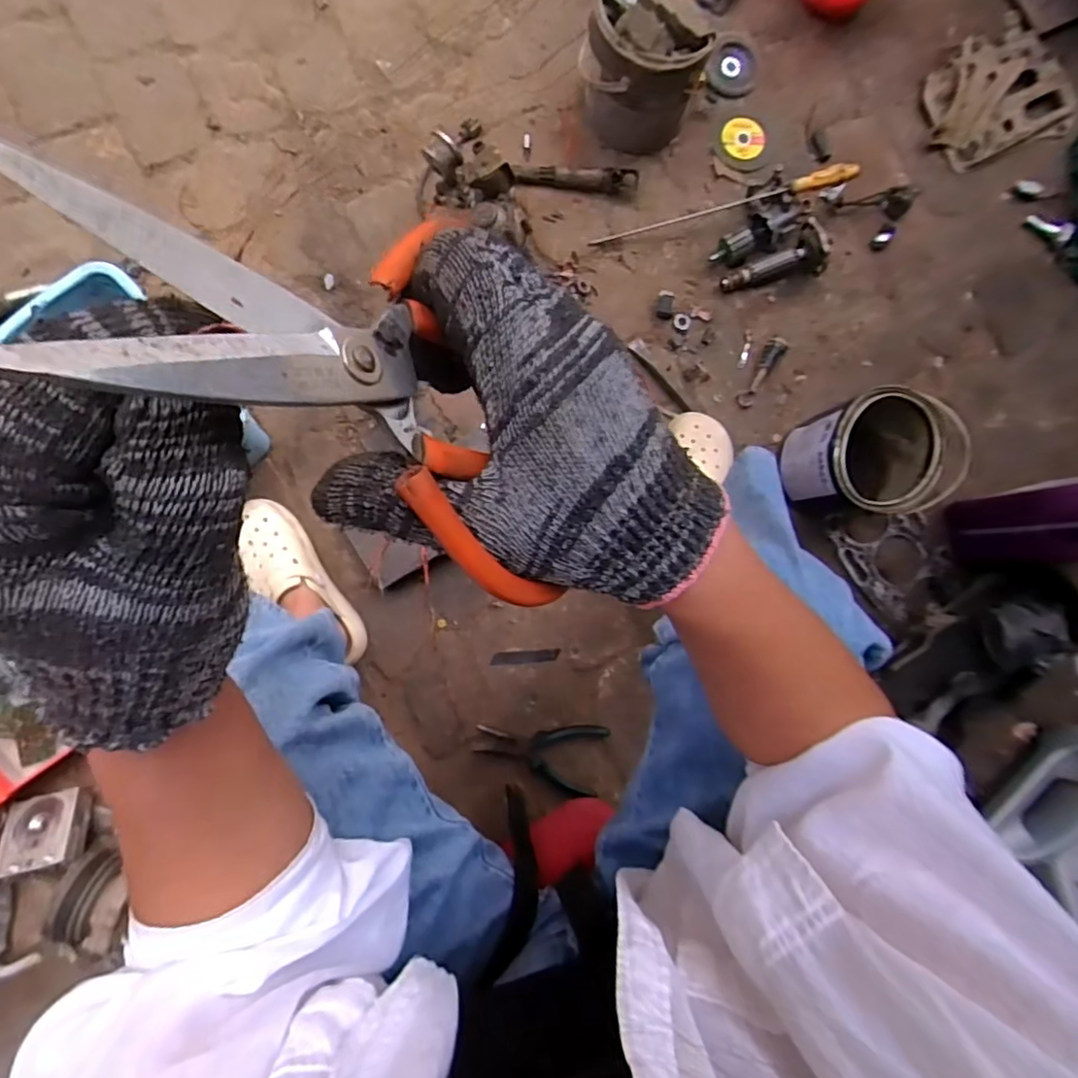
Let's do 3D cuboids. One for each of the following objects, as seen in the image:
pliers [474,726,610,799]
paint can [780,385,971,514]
[{"bbox_3d":[0.007,0.312,0.835,0.176,0.022,0.094,0,87,-4],"label":"pliers"},{"bbox_3d":[0.411,-0.103,0.769,0.145,0.160,0.144,0,87,-4],"label":"paint can"}]

